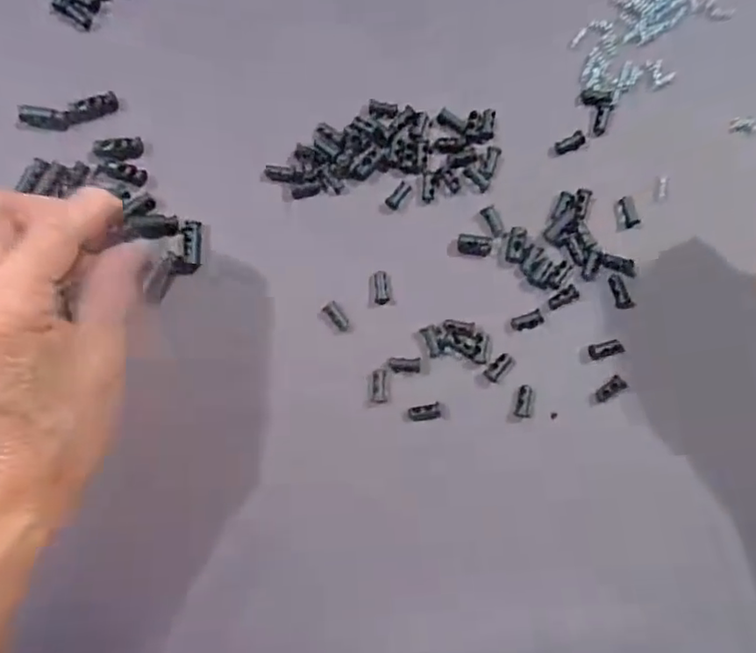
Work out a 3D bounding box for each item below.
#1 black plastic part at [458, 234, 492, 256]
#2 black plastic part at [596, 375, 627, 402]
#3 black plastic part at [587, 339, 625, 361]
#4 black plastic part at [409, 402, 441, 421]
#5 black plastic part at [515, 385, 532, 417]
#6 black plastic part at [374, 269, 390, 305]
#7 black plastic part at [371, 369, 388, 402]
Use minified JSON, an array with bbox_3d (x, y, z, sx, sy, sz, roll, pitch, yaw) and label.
[{"bbox_3d":[0.052,-0.044,0.315,0.018,0.005,0.010,11,80,-1],"label":"black plastic part"},{"bbox_3d":[0.123,0.033,0.307,0.017,0.004,0.007,-37,86,-7],"label":"black plastic part"},{"bbox_3d":[0.122,0.012,0.311,0.017,0.006,0.008,-14,82,-5],"label":"black plastic part"},{"bbox_3d":[0.024,0.045,0.301,0.016,0.008,0.008,-11,83,-4],"label":"black plastic part"},{"bbox_3d":[0.077,0.039,0.305,0.008,0.004,0.016,8,82,-2],"label":"black plastic part"},{"bbox_3d":[0.002,-0.020,0.311,0.008,0.006,0.018,-2,81,-3],"label":"black plastic part"},{"bbox_3d":[0.001,0.031,0.304,0.008,0.005,0.017,3,81,-2],"label":"black plastic part"}]

